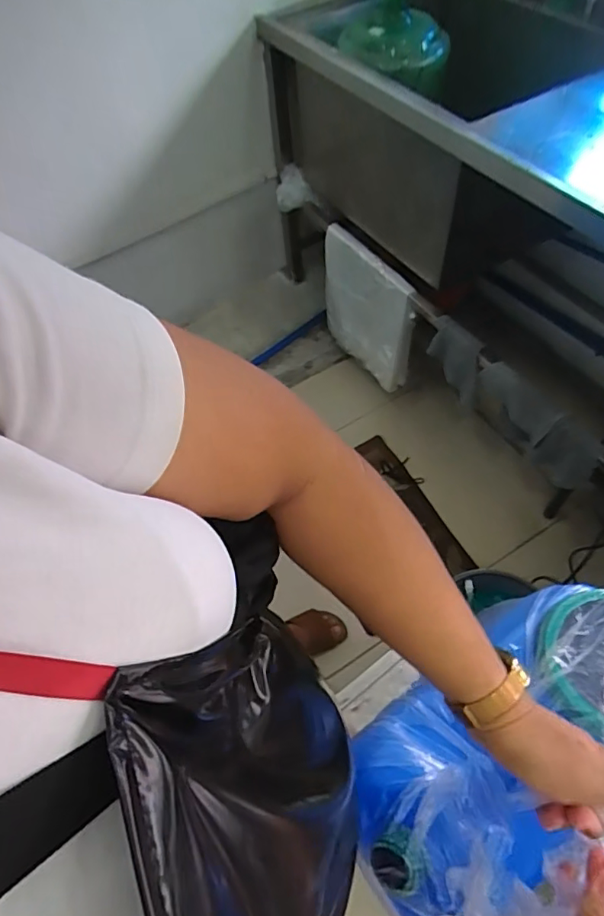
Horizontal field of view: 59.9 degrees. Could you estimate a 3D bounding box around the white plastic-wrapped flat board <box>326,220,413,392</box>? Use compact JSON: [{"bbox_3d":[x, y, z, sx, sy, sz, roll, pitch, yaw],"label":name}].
[{"bbox_3d":[0.175,-0.396,1.434,0.058,0.346,0.349,-35,61,-17],"label":"white plastic-wrapped flat board"}]

